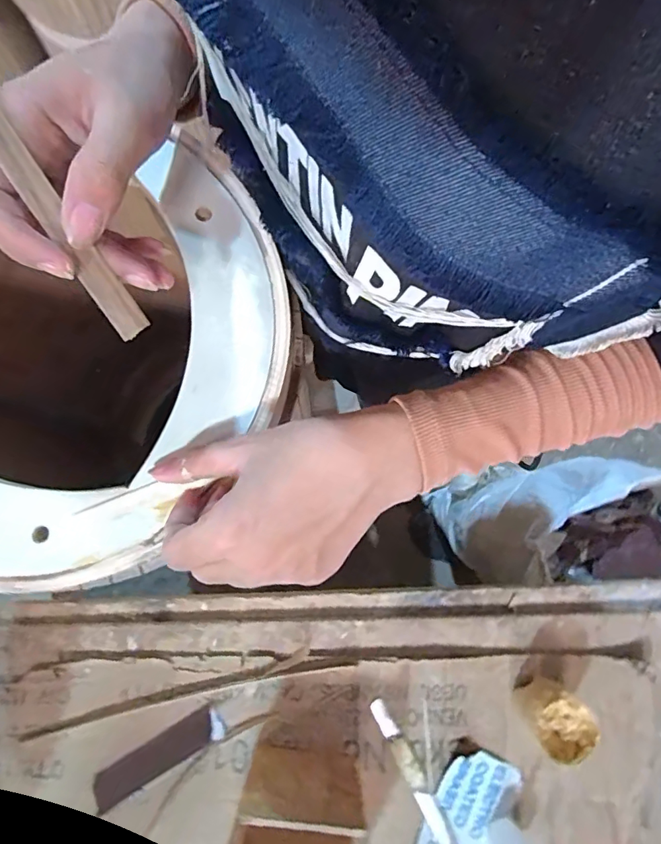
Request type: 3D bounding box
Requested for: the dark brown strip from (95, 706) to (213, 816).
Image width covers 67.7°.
[{"bbox_3d":[-0.169,0.319,0.467,0.130,0.031,0.029,-32,83,-6],"label":"dark brown strip"}]

